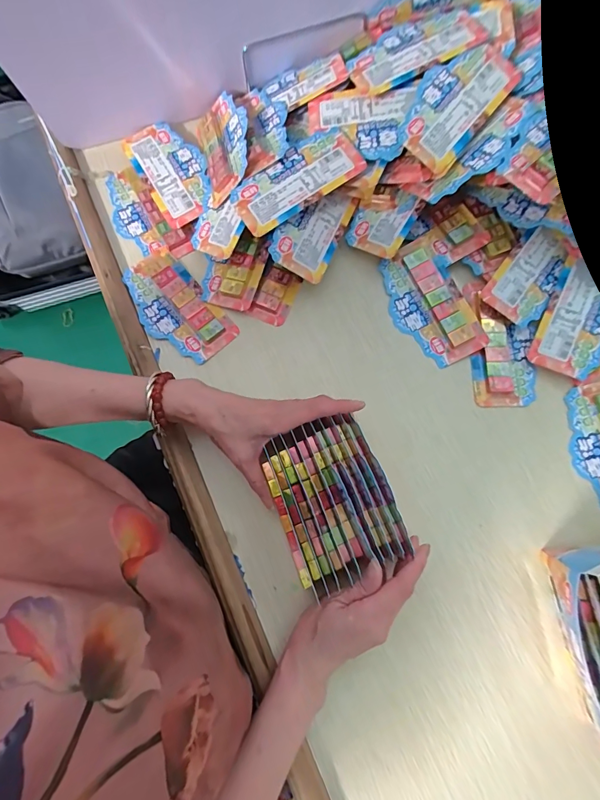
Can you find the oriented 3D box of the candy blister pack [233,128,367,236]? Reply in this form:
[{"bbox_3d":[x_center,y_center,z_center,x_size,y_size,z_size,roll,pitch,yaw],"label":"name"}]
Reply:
[{"bbox_3d":[-0.004,-0.238,0.428,0.143,0.021,0.064,-33,80,-5],"label":"candy blister pack"}]

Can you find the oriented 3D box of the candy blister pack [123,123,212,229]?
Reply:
[{"bbox_3d":[-0.153,-0.277,0.475,0.074,0.011,0.139,-31,80,-5],"label":"candy blister pack"}]

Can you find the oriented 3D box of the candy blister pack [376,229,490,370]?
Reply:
[{"bbox_3d":[0.144,-0.109,0.438,0.077,0.016,0.143,-26,79,-4],"label":"candy blister pack"}]

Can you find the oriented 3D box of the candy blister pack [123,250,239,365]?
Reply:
[{"bbox_3d":[-0.143,-0.105,0.448,0.076,0.011,0.142,-41,81,-7],"label":"candy blister pack"}]

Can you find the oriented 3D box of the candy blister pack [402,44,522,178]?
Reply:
[{"bbox_3d":[0.163,-0.315,0.412,0.075,0.006,0.144,39,88,-2],"label":"candy blister pack"}]

